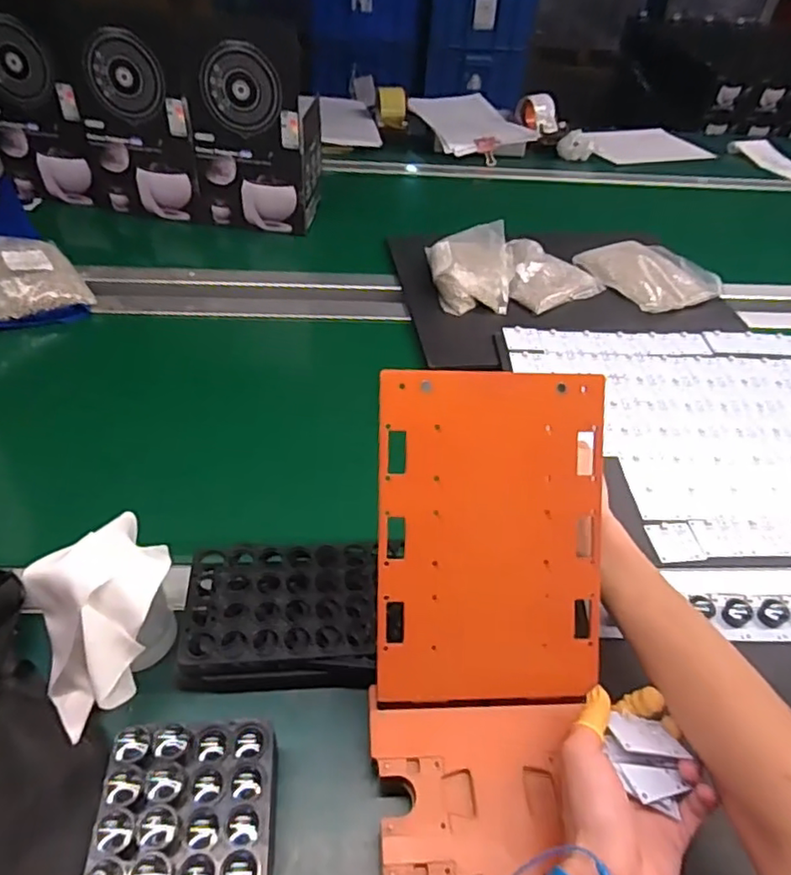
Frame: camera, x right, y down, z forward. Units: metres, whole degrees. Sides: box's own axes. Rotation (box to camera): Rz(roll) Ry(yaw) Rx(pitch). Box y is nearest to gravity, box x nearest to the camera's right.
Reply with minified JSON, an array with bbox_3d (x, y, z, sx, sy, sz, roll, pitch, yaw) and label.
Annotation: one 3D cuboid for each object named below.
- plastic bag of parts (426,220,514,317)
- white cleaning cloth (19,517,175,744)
[{"bbox_3d":[0.113,-0.255,0.897,0.122,0.056,0.168,-1,45,-6],"label":"plastic bag of parts"},{"bbox_3d":[-0.208,0.131,0.434,0.108,0.100,0.092,-25,52,-27],"label":"white cleaning cloth"}]

